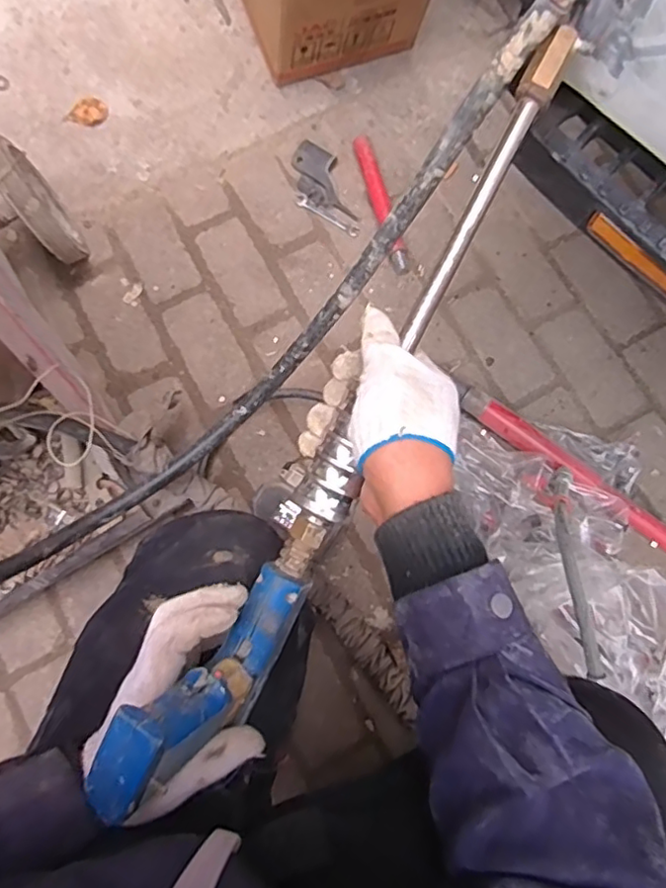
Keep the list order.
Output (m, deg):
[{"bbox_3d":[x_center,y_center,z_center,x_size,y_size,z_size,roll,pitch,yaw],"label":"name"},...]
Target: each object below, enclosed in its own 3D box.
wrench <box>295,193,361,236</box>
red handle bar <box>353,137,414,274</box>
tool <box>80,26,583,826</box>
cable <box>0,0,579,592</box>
[{"bbox_3d":[-0.008,-0.372,0.988,0.120,0.010,0.019,34,79,7],"label":"wrench"},{"bbox_3d":[0.081,-0.390,0.976,0.031,0.023,0.243,-17,77,-4],"label":"red handle bar"},{"bbox_3d":[0.026,-0.025,0.401,0.050,0.125,0.543,30,89,6],"label":"tool"},{"bbox_3d":[-0.139,-0.050,0.493,0.747,0.453,0.050,-35,79,-8],"label":"cable"}]

